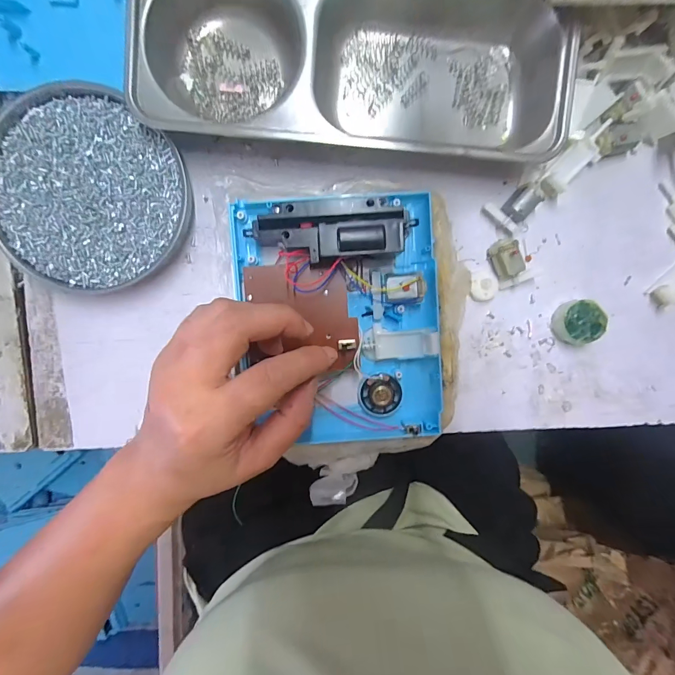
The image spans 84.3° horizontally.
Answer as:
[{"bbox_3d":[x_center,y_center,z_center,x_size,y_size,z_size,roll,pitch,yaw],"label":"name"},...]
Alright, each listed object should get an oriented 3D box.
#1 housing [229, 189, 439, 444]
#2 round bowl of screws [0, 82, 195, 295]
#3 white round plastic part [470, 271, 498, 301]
[{"bbox_3d":[0.005,-0.008,0.244,0.134,0.039,0.168,-5,97,0],"label":"housing"},{"bbox_3d":[-0.175,-0.100,0.264,0.134,0.017,0.130,0,97,-1],"label":"round bowl of screws"},{"bbox_3d":[0.113,-0.039,0.286,0.021,0.004,0.022,0,97,-1],"label":"white round plastic part"}]

